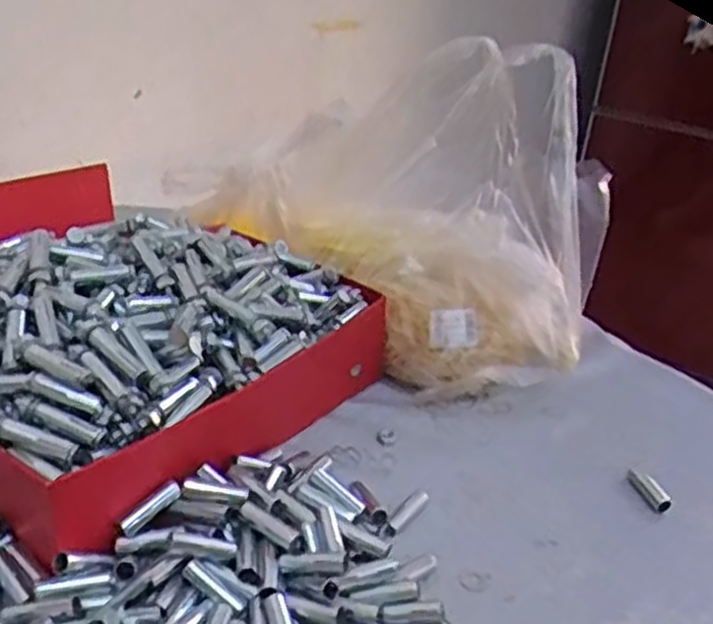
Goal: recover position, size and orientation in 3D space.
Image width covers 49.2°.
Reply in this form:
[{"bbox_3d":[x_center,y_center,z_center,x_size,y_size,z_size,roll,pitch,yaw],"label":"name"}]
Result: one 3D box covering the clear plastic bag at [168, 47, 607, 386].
[{"bbox_3d":[0.026,-0.096,0.667,0.362,0.240,0.157,26,35,30],"label":"clear plastic bag"}]

